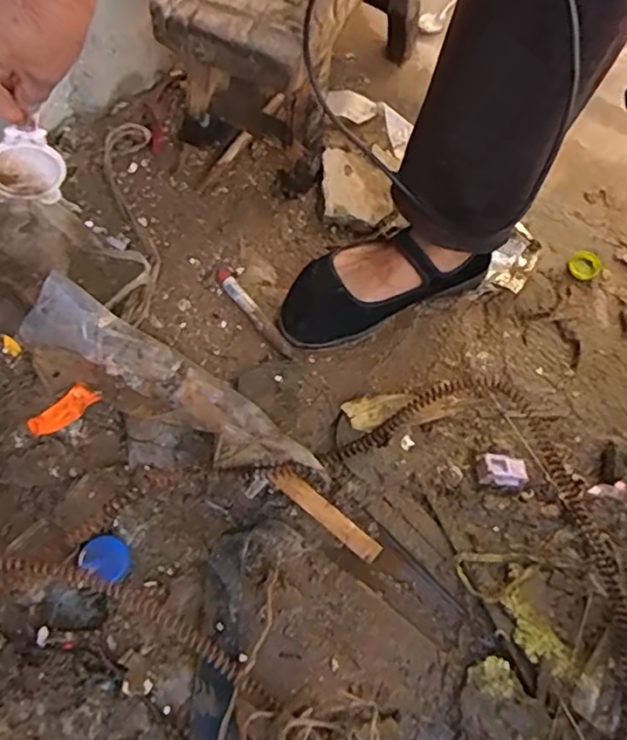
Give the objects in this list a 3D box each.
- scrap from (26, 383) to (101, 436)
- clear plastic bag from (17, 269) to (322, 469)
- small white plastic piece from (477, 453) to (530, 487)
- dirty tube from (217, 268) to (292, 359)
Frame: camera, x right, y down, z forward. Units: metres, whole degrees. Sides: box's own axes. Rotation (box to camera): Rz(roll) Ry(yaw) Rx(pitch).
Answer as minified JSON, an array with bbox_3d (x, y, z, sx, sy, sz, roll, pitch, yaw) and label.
[{"bbox_3d":[-0.226,0.036,0.558,0.063,0.014,0.021,-34,72,-21],"label":"scrap"},{"bbox_3d":[-0.126,0.015,0.543,0.285,0.070,0.072,31,65,9],"label":"clear plastic bag"},{"bbox_3d":[0.177,0.093,0.576,0.047,0.012,0.028,8,63,-3],"label":"small white plastic piece"},{"bbox_3d":[-0.060,-0.061,0.621,0.020,0.014,0.122,-32,71,-21],"label":"dirty tube"}]

